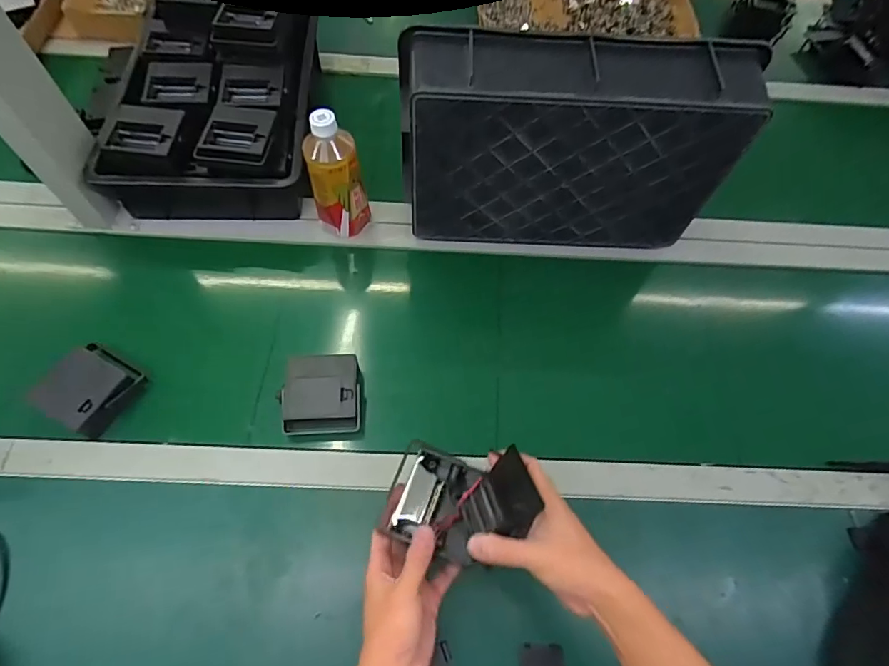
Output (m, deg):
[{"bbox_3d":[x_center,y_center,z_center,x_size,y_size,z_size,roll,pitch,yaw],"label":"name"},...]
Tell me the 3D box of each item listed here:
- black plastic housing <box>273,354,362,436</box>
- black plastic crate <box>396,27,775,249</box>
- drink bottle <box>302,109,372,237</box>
[{"bbox_3d":[-0.149,0.076,0.598,0.093,0.049,0.084,0,63,-4],"label":"black plastic housing"},{"bbox_3d":[0.150,-0.223,0.638,0.386,0.280,0.099,2,63,-2],"label":"black plastic crate"},{"bbox_3d":[-0.142,-0.203,0.659,0.059,0.185,0.063,34,66,13],"label":"drink bottle"}]

